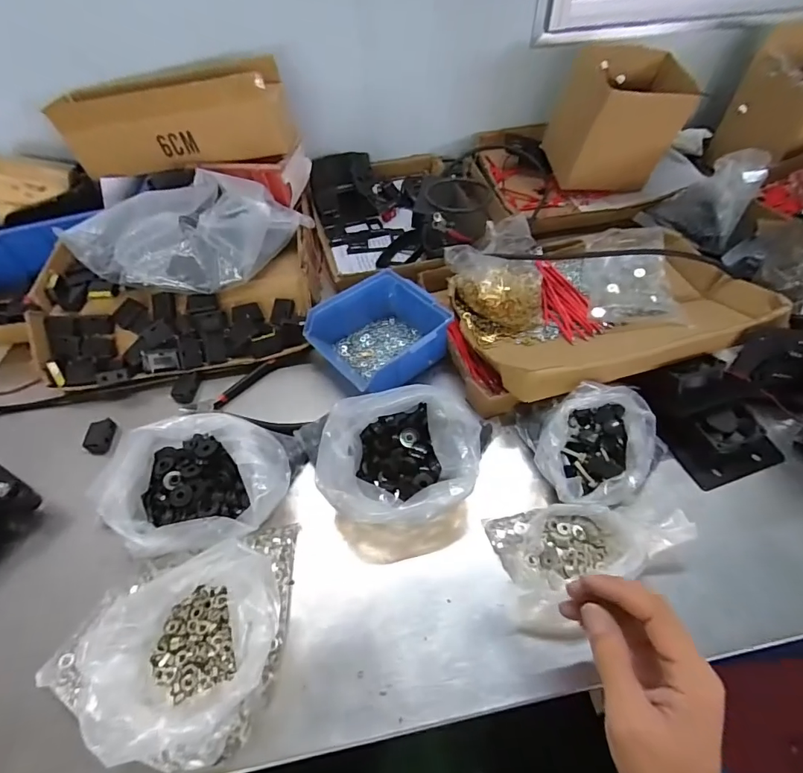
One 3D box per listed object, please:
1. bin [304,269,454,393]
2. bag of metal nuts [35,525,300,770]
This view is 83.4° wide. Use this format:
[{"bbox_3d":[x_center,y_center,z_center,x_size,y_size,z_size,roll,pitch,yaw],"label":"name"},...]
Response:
[{"bbox_3d":[-0.026,-0.062,0.525,0.132,0.061,0.128,-35,58,-23],"label":"bin"},{"bbox_3d":[-0.150,0.176,0.337,0.121,0.082,0.164,1,51,4],"label":"bag of metal nuts"}]

